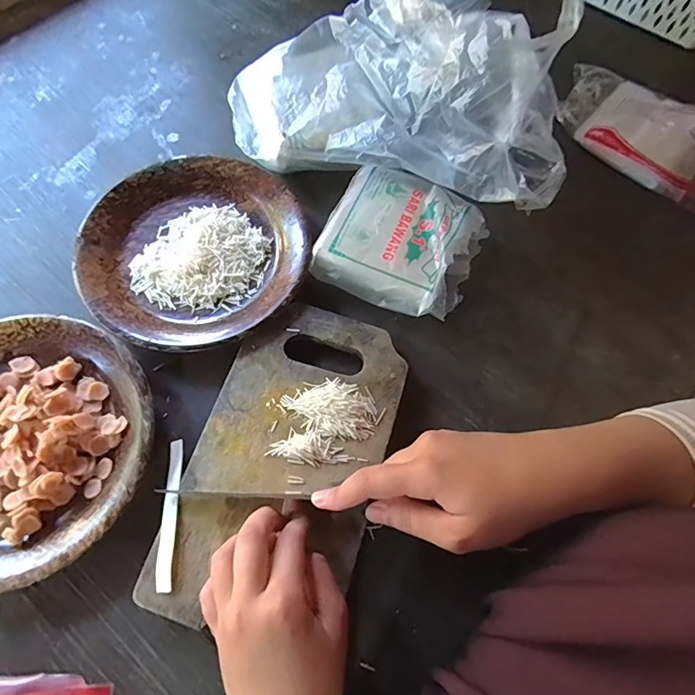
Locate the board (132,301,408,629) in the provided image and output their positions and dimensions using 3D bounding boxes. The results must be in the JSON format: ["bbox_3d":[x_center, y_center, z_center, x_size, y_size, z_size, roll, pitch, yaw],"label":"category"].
[{"bbox_3d":[-0.041,0.076,0.325,0.130,0.010,0.231,19,69,5],"label":"board"}]

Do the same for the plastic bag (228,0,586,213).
[{"bbox_3d":[0.048,-0.227,0.387,0.291,0.152,0.158,20,69,5],"label":"plastic bag"}]

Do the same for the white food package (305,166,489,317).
[{"bbox_3d":[0.047,-0.092,0.389,0.129,0.054,0.114,21,69,5],"label":"white food package"}]

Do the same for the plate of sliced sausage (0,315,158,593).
[{"bbox_3d":[-0.232,0.067,0.320,0.180,0.031,0.179,1,68,-3],"label":"plate of sliced sausage"}]

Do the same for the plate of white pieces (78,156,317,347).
[{"bbox_3d":[-0.128,-0.082,0.389,0.183,0.025,0.180,1,68,-3],"label":"plate of white pieces"}]

